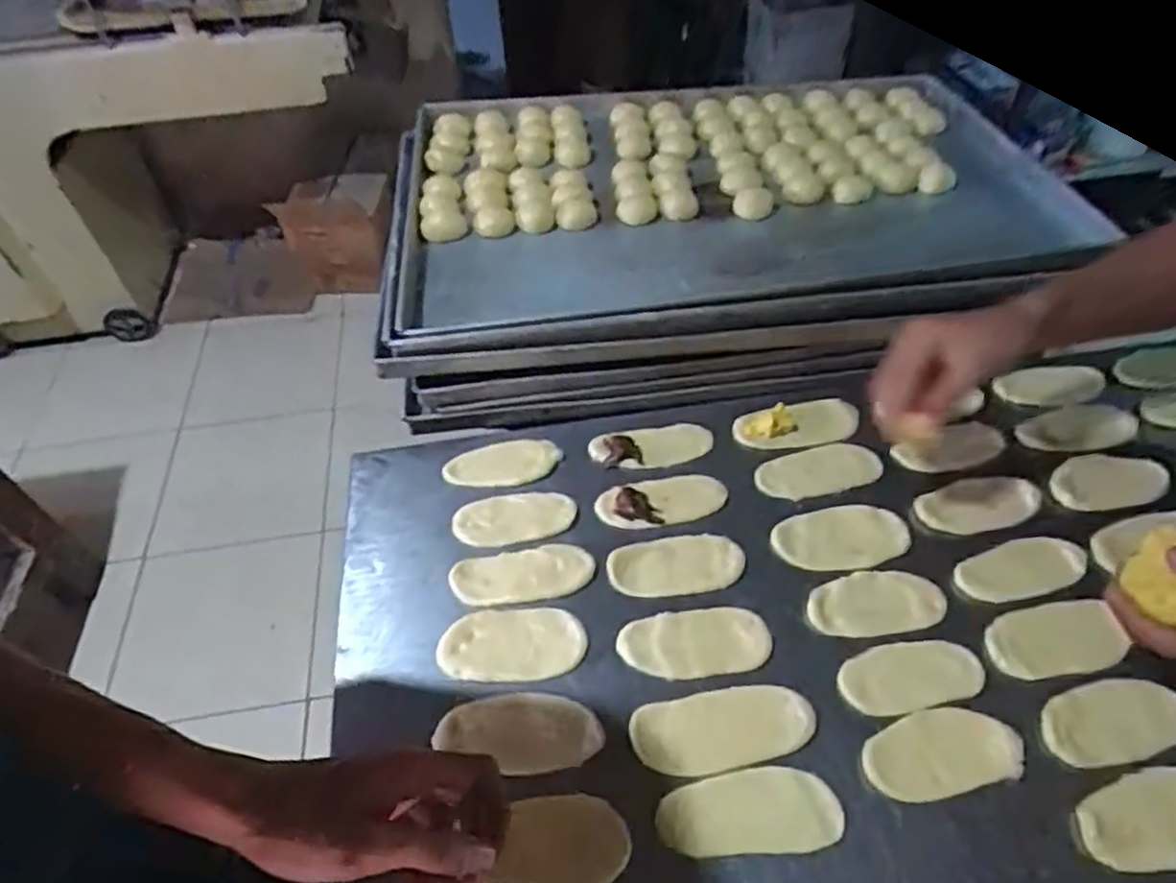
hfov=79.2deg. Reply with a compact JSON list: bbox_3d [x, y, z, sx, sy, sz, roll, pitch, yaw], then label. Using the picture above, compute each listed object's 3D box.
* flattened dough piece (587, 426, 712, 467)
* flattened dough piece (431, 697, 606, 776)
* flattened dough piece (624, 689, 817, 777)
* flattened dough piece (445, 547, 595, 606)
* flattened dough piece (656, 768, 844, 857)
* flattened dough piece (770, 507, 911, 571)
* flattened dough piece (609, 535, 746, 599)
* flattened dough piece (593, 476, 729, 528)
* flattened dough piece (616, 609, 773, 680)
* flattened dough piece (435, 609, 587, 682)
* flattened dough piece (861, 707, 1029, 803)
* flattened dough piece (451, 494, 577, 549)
[{"bbox_3d":[0.062,0.006,0.706,0.120,0.008,0.053,-4,51,-1],"label":"flattened dough piece"},{"bbox_3d":[-0.052,0.218,0.529,0.121,0.006,0.054,-1,51,1],"label":"flattened dough piece"},{"bbox_3d":[0.101,0.213,0.530,0.135,0.008,0.055,-11,51,-7],"label":"flattened dough piece"},{"bbox_3d":[-0.057,0.115,0.614,0.122,0.007,0.045,-6,51,-3],"label":"flattened dough piece"},{"bbox_3d":[0.112,0.257,0.494,0.125,0.007,0.051,-3,51,0],"label":"flattened dough piece"},{"bbox_3d":[0.226,0.085,0.632,0.120,0.006,0.058,-7,51,-4],"label":"flattened dough piece"},{"bbox_3d":[0.076,0.105,0.618,0.116,0.009,0.053,-5,51,-2],"label":"flattened dough piece"},{"bbox_3d":[0.068,0.055,0.658,0.121,0.007,0.044,-6,51,-3],"label":"flattened dough piece"},{"bbox_3d":[0.087,0.162,0.575,0.121,0.014,0.052,-5,51,-2],"label":"flattened dough piece"},{"bbox_3d":[-0.061,0.164,0.574,0.115,0.010,0.059,-1,51,1],"label":"flattened dough piece"},{"bbox_3d":[0.257,0.227,0.518,0.111,0.010,0.056,-9,51,-6],"label":"flattened dough piece"},{"bbox_3d":[-0.068,0.070,0.650,0.110,0.011,0.052,-1,51,1],"label":"flattened dough piece"}]

